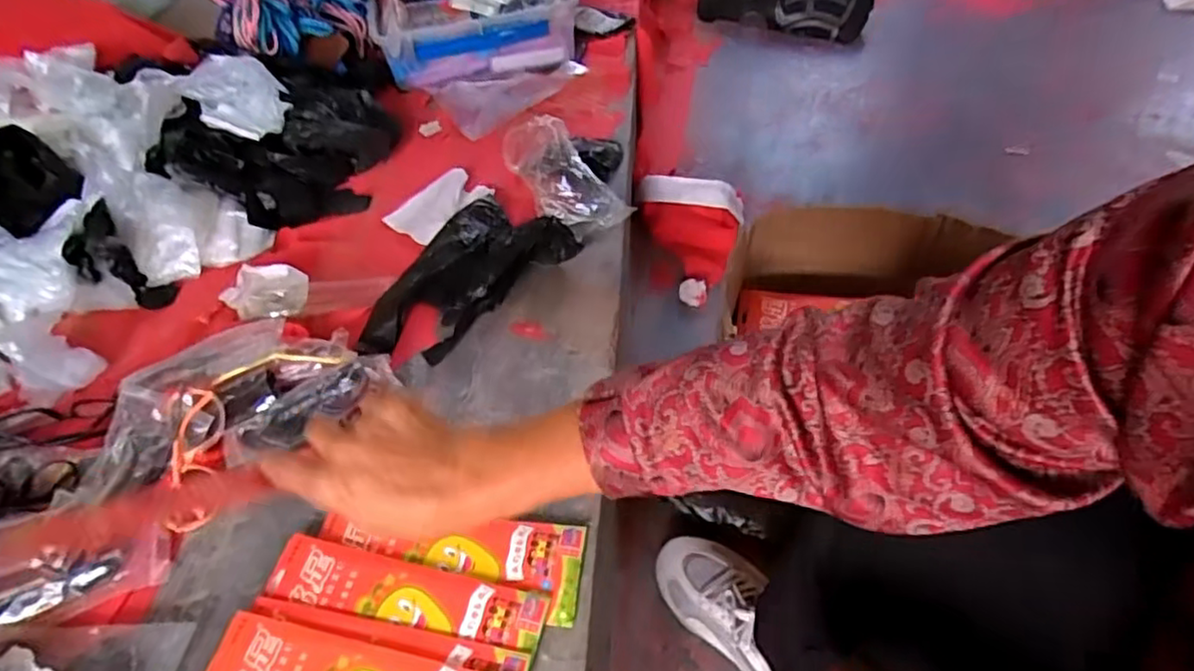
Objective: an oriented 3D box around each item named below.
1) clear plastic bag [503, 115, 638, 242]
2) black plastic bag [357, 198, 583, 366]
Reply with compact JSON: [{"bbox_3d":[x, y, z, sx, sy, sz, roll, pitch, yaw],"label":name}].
[{"bbox_3d":[-0.055,-0.230,0.967,0.107,0.038,0.224,-28,65,-20],"label":"clear plastic bag"},{"bbox_3d":[-0.180,-0.078,0.826,0.161,0.053,0.278,32,57,30],"label":"black plastic bag"}]

